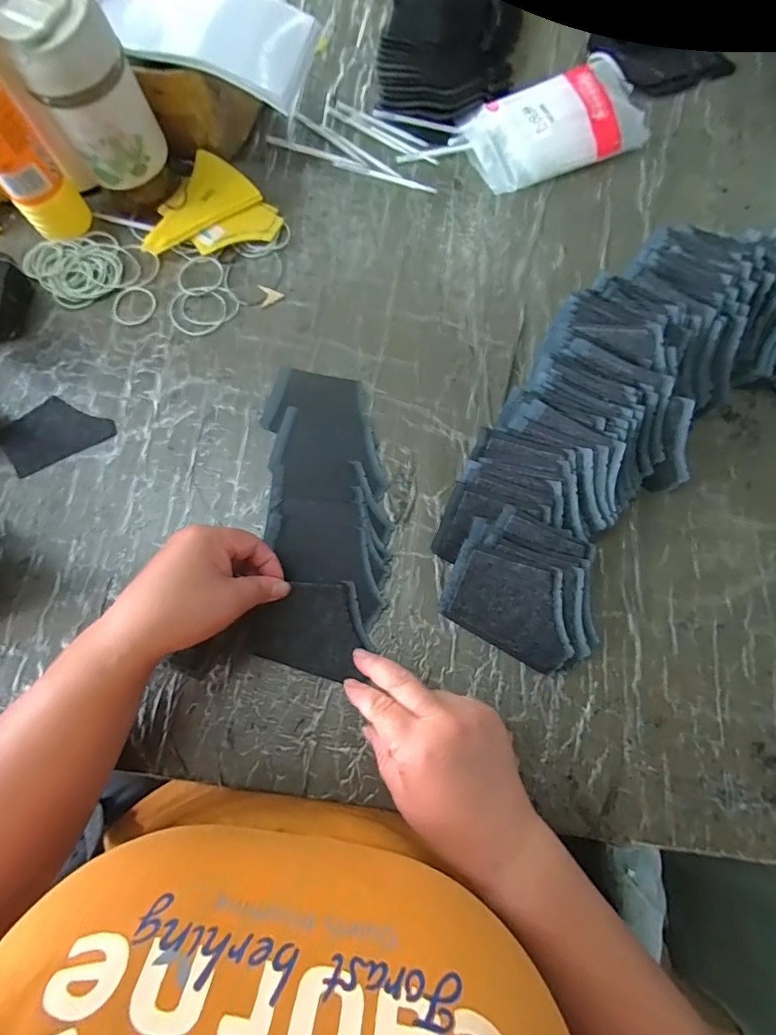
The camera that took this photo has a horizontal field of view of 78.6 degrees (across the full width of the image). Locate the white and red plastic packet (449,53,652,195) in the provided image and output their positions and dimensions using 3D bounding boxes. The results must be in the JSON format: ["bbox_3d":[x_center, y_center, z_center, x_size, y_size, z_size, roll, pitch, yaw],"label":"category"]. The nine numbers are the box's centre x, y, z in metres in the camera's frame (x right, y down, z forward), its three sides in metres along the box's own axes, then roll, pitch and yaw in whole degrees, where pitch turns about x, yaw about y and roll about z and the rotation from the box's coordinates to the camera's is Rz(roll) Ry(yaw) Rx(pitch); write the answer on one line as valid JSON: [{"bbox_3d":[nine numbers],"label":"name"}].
[{"bbox_3d":[0.167,-0.396,0.479,0.176,0.022,0.096,-20,88,3],"label":"white and red plastic packet"}]

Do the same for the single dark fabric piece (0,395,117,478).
[{"bbox_3d":[-0.302,-0.079,0.430,0.091,0.006,0.061,-31,81,-4],"label":"single dark fabric piece"}]

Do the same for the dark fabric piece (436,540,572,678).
[{"bbox_3d":[0.094,0.069,0.364,0.100,0.004,0.071,19,94,8],"label":"dark fabric piece"}]

